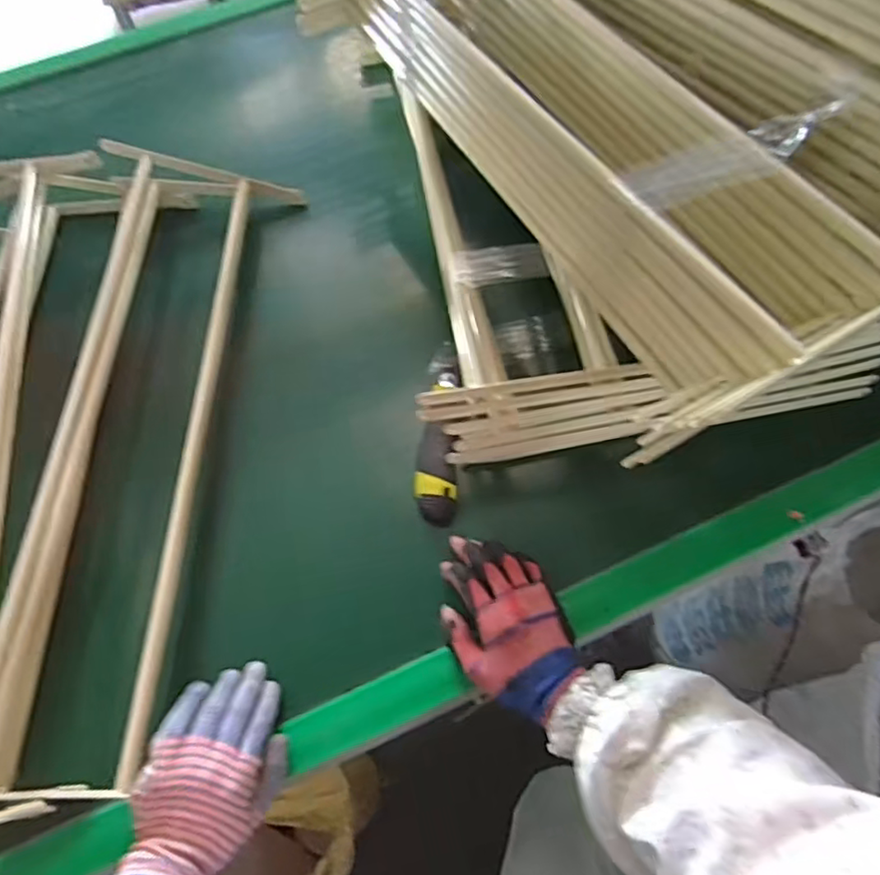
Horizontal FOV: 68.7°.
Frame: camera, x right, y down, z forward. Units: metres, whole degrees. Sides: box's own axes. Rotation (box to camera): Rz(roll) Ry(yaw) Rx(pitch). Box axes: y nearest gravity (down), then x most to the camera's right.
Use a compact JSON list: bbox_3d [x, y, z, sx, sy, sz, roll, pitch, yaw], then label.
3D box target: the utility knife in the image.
[{"bbox_3d":[-0.001,-0.012,0.670,0.042,0.031,0.203,1,63,4],"label":"utility knife"}]

